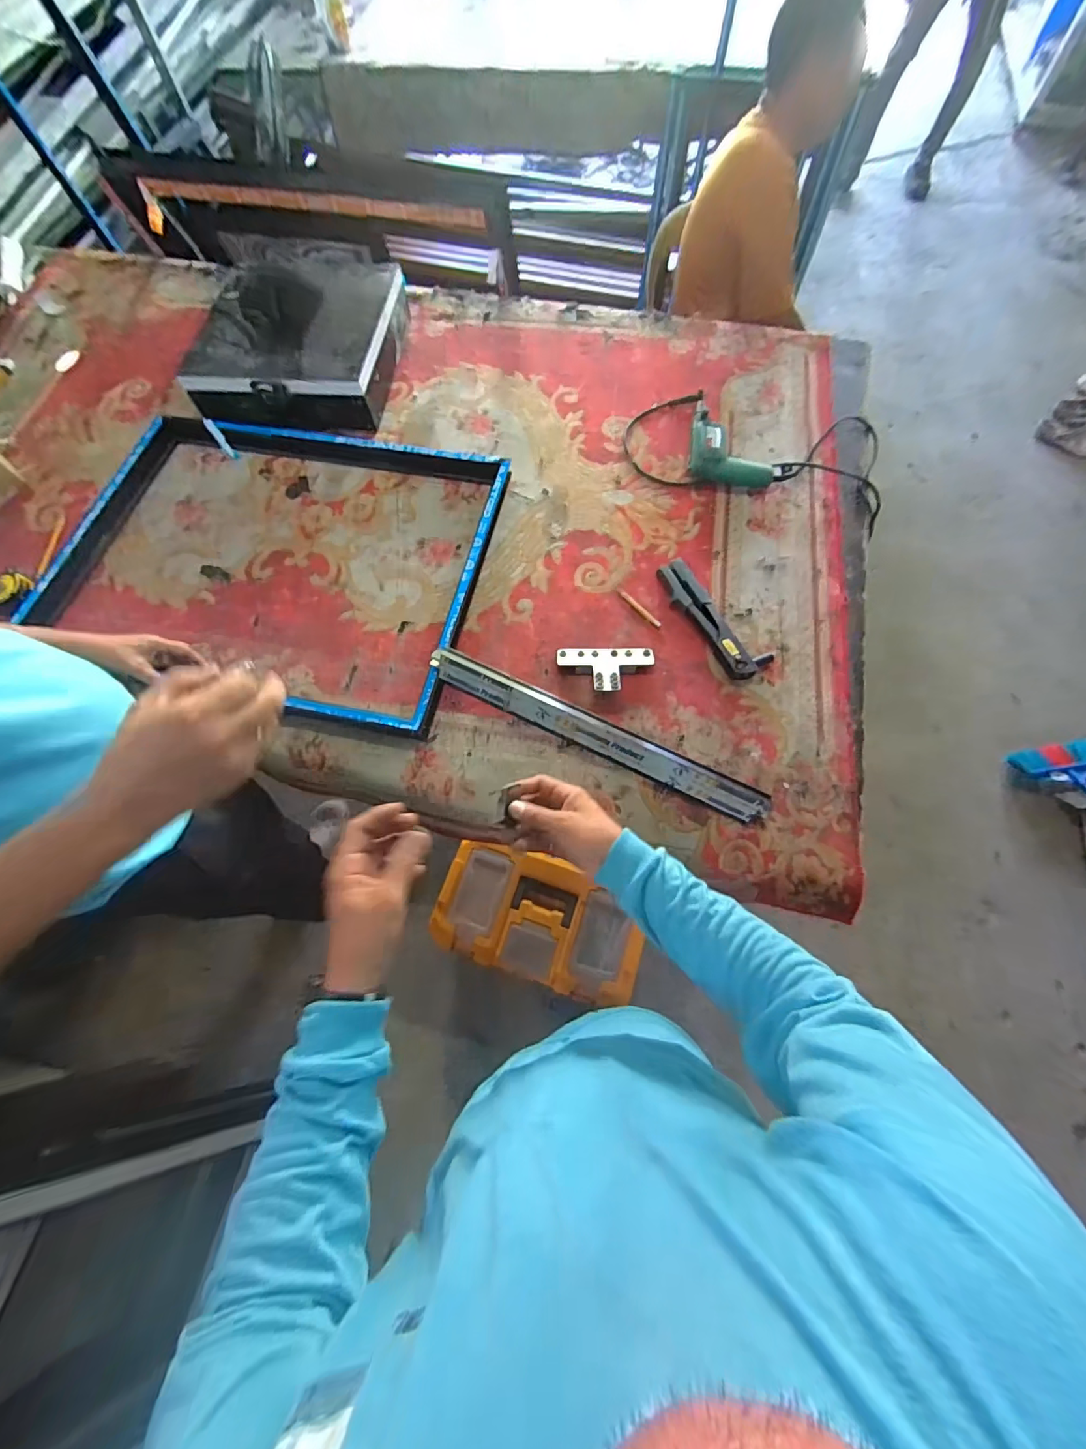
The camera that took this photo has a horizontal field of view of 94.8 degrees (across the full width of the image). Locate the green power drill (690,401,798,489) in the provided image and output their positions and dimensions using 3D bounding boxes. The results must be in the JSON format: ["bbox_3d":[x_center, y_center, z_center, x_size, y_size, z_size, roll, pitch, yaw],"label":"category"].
[{"bbox_3d":[0.390,-0.549,0.969,0.196,0.060,0.192,8,69,6],"label":"green power drill"}]

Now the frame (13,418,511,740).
[{"bbox_3d":[-0.503,-0.326,0.913,0.800,0.068,0.603,11,69,7],"label":"frame"}]

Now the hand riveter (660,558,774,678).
[{"bbox_3d":[0.276,-0.179,0.844,0.071,0.032,0.240,-31,70,-9],"label":"hand riveter"}]

